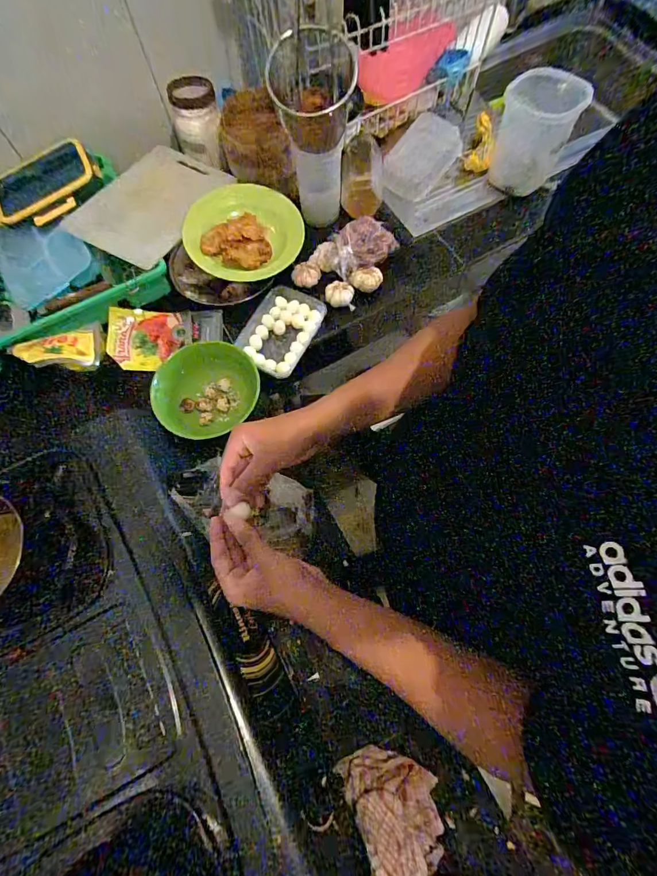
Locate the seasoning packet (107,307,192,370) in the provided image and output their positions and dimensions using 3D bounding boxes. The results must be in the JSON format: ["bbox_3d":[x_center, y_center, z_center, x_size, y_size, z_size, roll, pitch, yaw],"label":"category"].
[{"bbox_3d":[-0.335,-0.184,0.748,0.144,0.009,0.115,0,86,-8],"label":"seasoning packet"}]

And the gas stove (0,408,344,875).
[{"bbox_3d":[-0.256,0.291,0.487,0.328,0.123,0.649,-25,72,-7],"label":"gas stove"}]

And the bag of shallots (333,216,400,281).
[{"bbox_3d":[0.061,-0.356,0.741,0.133,0.061,0.065,-37,74,-11],"label":"bag of shallots"}]

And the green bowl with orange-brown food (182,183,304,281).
[{"bbox_3d":[-0.155,-0.388,0.742,0.212,0.040,0.192,-12,71,-3],"label":"green bowl with orange-brown food"}]

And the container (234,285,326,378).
[{"bbox_3d":[-0.092,-0.195,0.740,0.123,0.044,0.162,28,74,11],"label":"container"}]

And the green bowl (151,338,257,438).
[{"bbox_3d":[-0.208,-0.083,0.674,0.143,0.061,0.178,33,75,12],"label":"green bowl"}]

